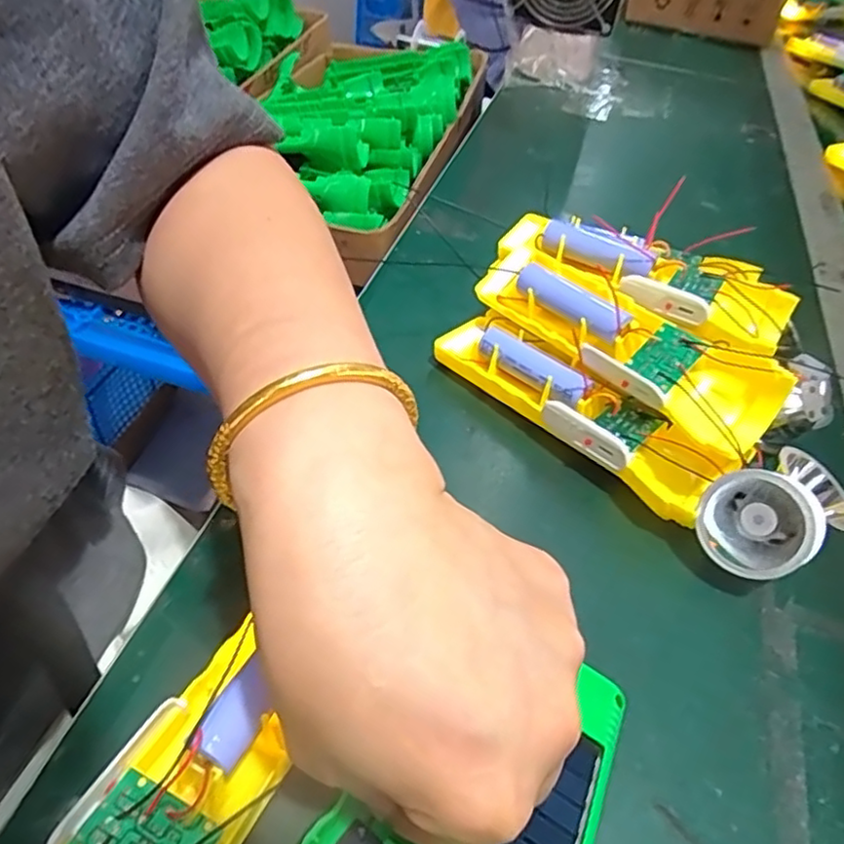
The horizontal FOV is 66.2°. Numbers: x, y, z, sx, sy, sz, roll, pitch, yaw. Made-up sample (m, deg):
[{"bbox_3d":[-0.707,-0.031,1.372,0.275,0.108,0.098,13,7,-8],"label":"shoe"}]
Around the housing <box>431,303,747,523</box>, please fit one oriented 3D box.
[{"bbox_3d":[0.077,-0.009,0.340,0.053,0.037,0.165,-28,54,-30],"label":"housing"}]

